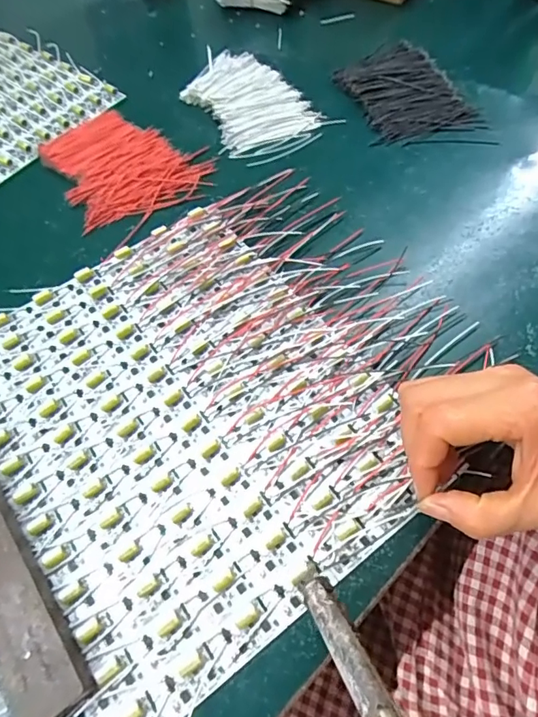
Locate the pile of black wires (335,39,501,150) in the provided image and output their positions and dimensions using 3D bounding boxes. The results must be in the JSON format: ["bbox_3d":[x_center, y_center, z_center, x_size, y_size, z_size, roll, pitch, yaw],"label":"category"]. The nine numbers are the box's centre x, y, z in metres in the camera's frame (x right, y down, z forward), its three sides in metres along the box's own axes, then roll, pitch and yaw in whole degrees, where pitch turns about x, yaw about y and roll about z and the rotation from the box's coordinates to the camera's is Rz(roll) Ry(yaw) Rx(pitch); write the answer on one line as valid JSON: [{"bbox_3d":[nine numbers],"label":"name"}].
[{"bbox_3d":[0.134,-0.256,0.470,0.100,0.016,0.158,-15,59,-5],"label":"pile of black wires"}]

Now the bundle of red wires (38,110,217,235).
[{"bbox_3d":[-0.133,-0.186,0.447,0.125,0.008,0.150,-29,62,-12],"label":"bundle of red wires"}]

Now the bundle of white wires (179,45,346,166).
[{"bbox_3d":[-0.026,-0.257,0.485,0.105,0.009,0.171,-35,63,-16],"label":"bundle of white wires"}]

